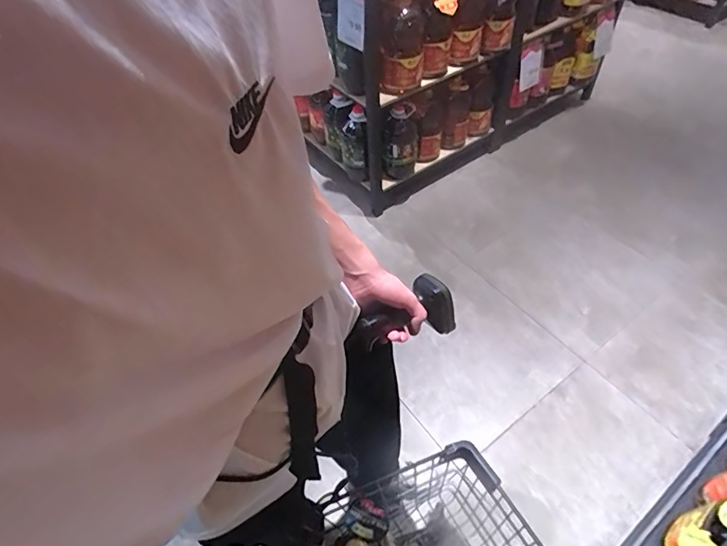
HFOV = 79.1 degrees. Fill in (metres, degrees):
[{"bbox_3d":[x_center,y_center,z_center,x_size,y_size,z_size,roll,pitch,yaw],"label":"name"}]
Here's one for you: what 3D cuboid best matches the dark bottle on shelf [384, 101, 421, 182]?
[{"bbox_3d":[0.158,-0.517,1.795,0.126,0.311,0.110,3,51,7],"label":"dark bottle on shelf"}]

